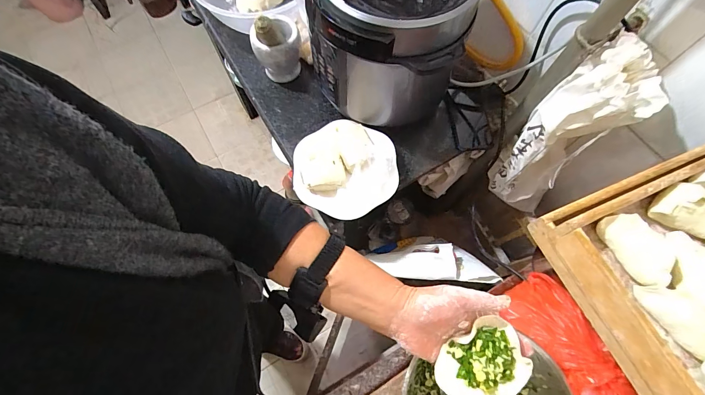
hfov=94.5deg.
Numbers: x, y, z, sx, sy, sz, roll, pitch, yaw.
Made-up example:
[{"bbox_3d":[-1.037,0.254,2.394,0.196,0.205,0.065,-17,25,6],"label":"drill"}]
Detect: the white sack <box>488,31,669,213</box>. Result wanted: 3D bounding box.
[{"bbox_3d":[0.367,-0.093,0.588,0.090,0.355,0.132,-41,75,-16],"label":"white sack"}]

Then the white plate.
[{"bbox_3d":[-0.015,-0.059,0.617,0.195,0.040,0.185,-2,76,8],"label":"white plate"}]

